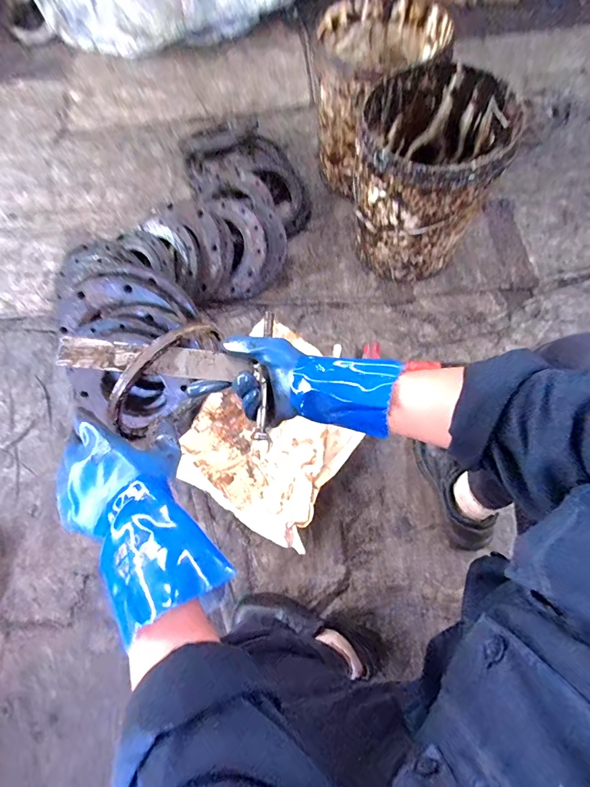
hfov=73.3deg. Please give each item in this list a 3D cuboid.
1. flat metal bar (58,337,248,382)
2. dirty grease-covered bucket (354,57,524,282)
[{"bbox_3d":[-0.156,-0.038,0.447,0.203,0.009,0.034,6,75,-5],"label":"flat metal bar"},{"bbox_3d":[0.280,-0.468,0.891,0.276,0.334,0.298,-1,68,2],"label":"dirty grease-covered bucket"}]

